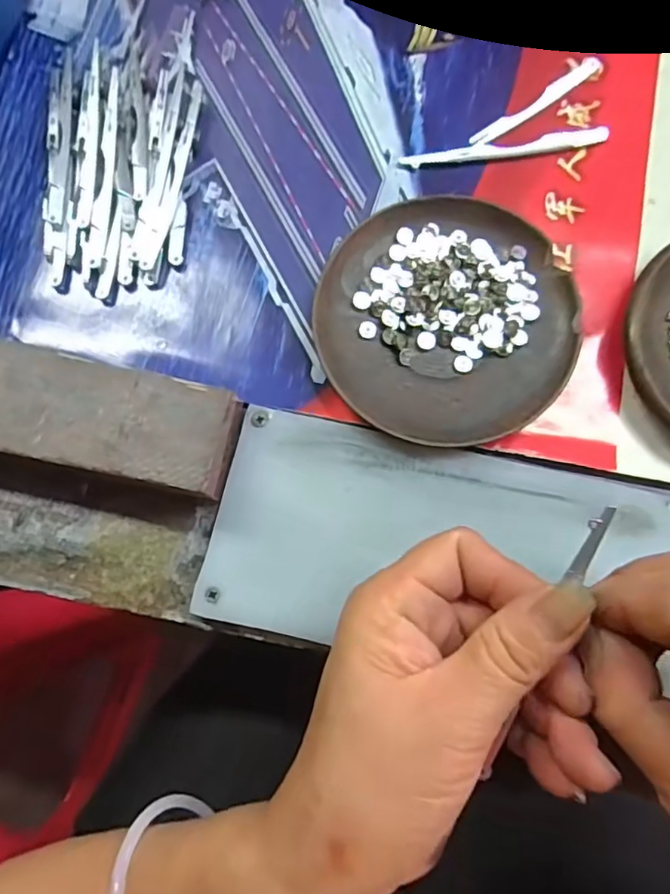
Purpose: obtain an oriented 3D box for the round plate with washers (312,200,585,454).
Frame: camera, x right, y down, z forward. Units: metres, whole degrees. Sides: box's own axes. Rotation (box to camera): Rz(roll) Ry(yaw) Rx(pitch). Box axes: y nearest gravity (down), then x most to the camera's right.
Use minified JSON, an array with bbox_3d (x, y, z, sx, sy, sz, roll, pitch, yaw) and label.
[{"bbox_3d":[0.050,-0.058,0.265,0.112,0.015,0.115,11,78,3],"label":"round plate with washers"}]

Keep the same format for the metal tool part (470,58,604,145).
[{"bbox_3d":[0.103,-0.174,0.294,0.080,0.005,0.009,-37,80,-6],"label":"metal tool part"}]

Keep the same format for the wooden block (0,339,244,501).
[{"bbox_3d":[-0.135,-0.018,0.254,0.182,0.031,0.046,12,78,3],"label":"wooden block"}]

